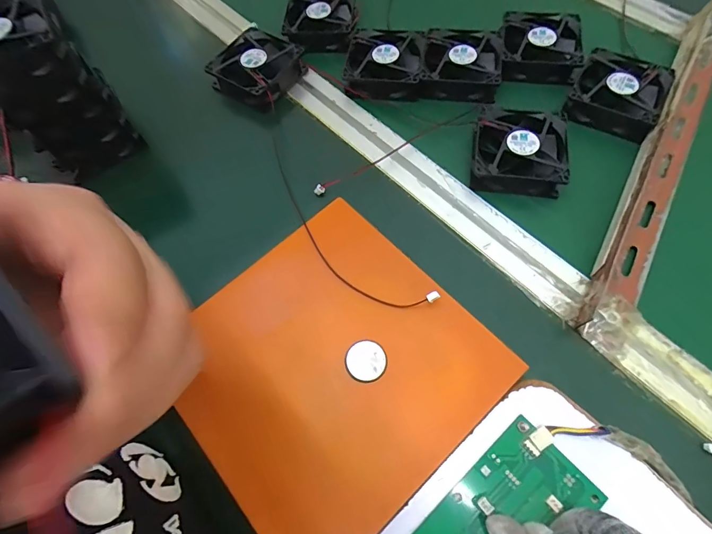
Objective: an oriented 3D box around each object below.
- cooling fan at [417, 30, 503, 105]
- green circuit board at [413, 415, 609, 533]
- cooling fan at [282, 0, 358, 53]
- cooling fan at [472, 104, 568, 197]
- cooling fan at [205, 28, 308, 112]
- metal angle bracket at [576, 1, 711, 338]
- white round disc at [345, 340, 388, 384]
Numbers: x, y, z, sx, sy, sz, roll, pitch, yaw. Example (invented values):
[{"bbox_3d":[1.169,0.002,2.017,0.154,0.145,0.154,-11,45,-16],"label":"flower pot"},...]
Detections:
[{"bbox_3d":[0.111,-0.218,0.418,0.082,0.029,0.086,5,65,7],"label":"cooling fan"},{"bbox_3d":[0.081,0.162,0.234,0.133,0.006,0.063,-43,70,-12],"label":"green circuit board"},{"bbox_3d":[-0.042,-0.293,0.463,0.084,0.029,0.093,-4,64,2],"label":"cooling fan"},{"bbox_3d":[0.151,-0.109,0.362,0.081,0.030,0.091,12,66,10],"label":"cooling fan"},{"bbox_3d":[-0.109,-0.220,0.436,0.087,0.037,0.083,35,72,19],"label":"cooling fan"},{"bbox_3d":[0.283,-0.110,0.352,0.042,0.031,0.395,28,70,16],"label":"metal angle bracket"},{"bbox_3d":[0.007,0.066,0.278,0.029,0.004,0.029,-2,64,4],"label":"white round disc"}]

